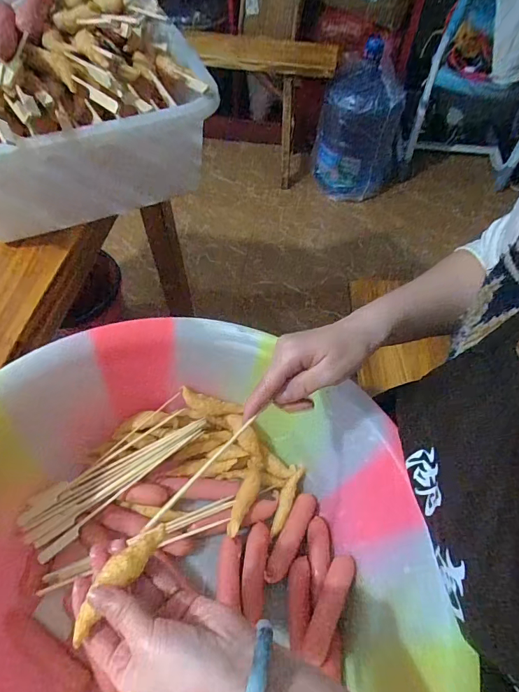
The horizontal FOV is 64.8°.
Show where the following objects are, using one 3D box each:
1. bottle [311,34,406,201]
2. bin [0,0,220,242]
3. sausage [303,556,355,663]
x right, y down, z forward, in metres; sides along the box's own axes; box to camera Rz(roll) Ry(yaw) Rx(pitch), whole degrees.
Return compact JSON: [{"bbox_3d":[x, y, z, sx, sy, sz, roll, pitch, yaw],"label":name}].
[{"bbox_3d":[0.348,-0.743,1.427,0.292,0.433,0.257,22,60,12],"label":"bottle"},{"bbox_3d":[-0.230,-0.276,0.473,0.287,0.167,0.296,-20,61,-15],"label":"bin"},{"bbox_3d":[0.071,0.257,0.406,0.024,0.017,0.095,25,61,14],"label":"sausage"}]

